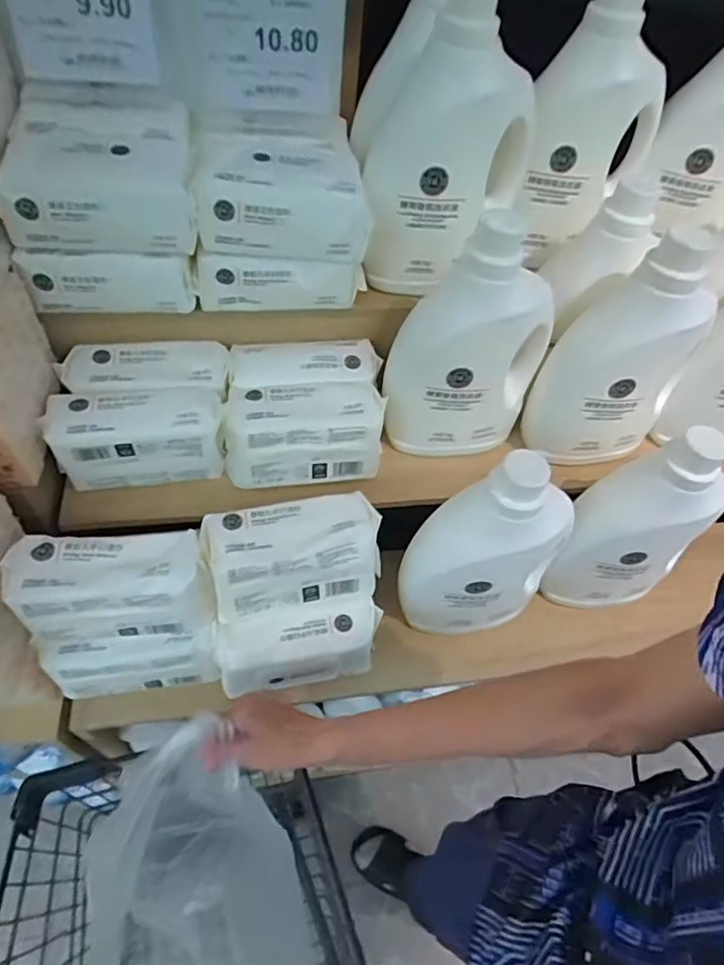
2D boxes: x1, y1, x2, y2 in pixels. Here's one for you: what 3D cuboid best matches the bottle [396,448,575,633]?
[{"bbox_3d":[0.137,0.084,0.659,0.177,0.294,0.082,-9,56,-13],"label":"bottle"}]

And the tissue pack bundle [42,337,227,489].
[{"bbox_3d":[-0.264,-0.089,0.705,0.201,0.093,0.156,-7,56,-12],"label":"tissue pack bundle"}]

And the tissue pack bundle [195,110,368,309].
[{"bbox_3d":[-0.097,-0.327,0.684,0.194,0.143,0.193,-1,55,-8],"label":"tissue pack bundle"}]

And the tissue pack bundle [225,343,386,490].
[{"bbox_3d":[-0.073,-0.096,0.733,0.192,0.095,0.157,-3,55,-9],"label":"tissue pack bundle"}]

